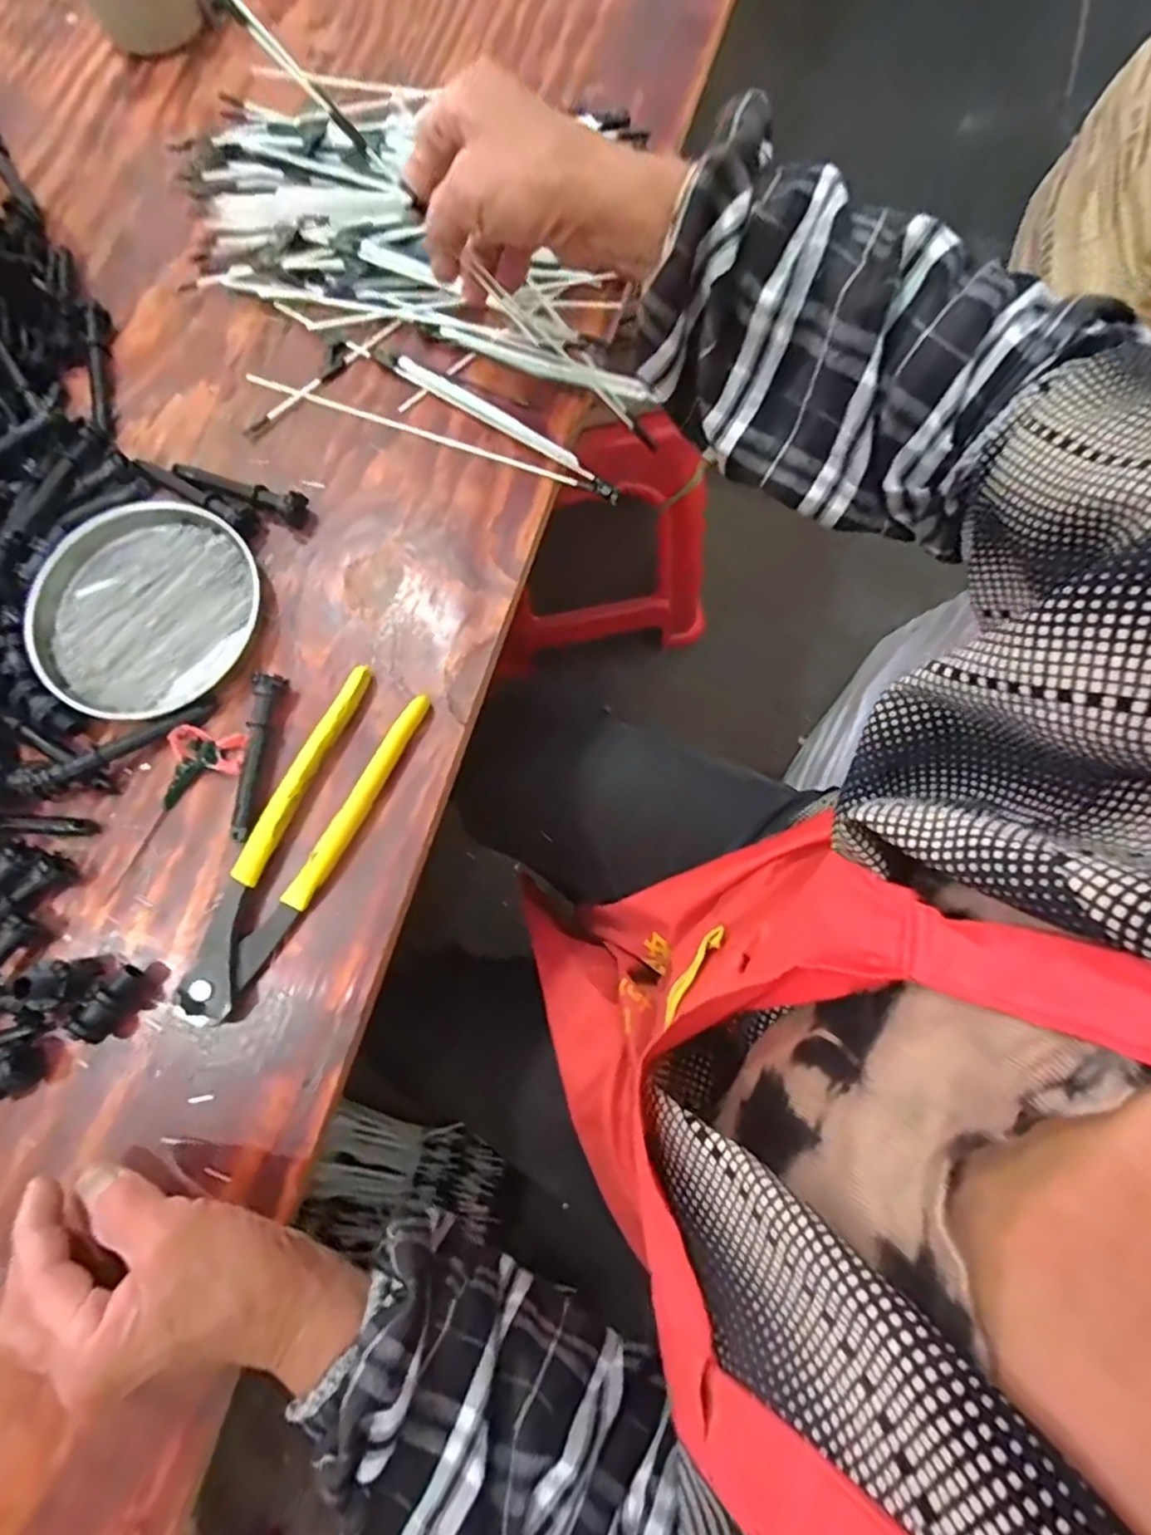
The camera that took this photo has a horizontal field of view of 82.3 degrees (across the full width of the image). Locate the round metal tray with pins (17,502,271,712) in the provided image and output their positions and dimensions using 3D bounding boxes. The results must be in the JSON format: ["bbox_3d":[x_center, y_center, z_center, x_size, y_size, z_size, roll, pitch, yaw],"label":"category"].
[{"bbox_3d":[-0.259,-0.097,0.397,0.126,0.011,0.132,20,78,4],"label":"round metal tray with pins"}]

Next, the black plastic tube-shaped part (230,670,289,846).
[{"bbox_3d":[-0.182,-0.006,0.374,0.016,0.015,0.094,8,78,1],"label":"black plastic tube-shaped part"}]

